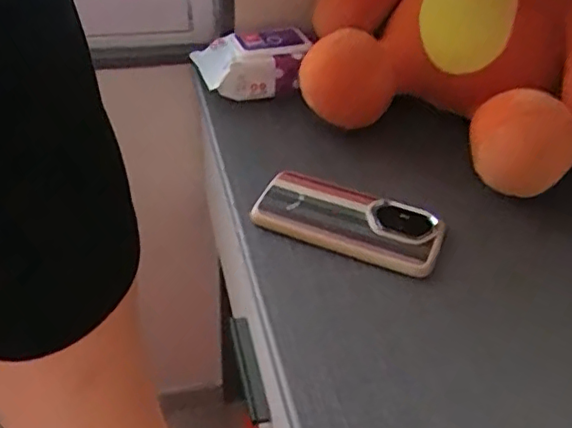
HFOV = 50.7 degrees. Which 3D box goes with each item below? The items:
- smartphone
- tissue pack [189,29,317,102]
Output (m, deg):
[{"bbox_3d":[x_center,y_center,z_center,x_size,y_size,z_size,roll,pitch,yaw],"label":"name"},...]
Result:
[{"bbox_3d":[0.056,0.005,0.535,0.160,0.018,0.065,18,58,13],"label":"smartphone"},{"bbox_3d":[-0.037,-0.163,0.652,0.127,0.048,0.067,-2,43,-3],"label":"tissue pack"}]

